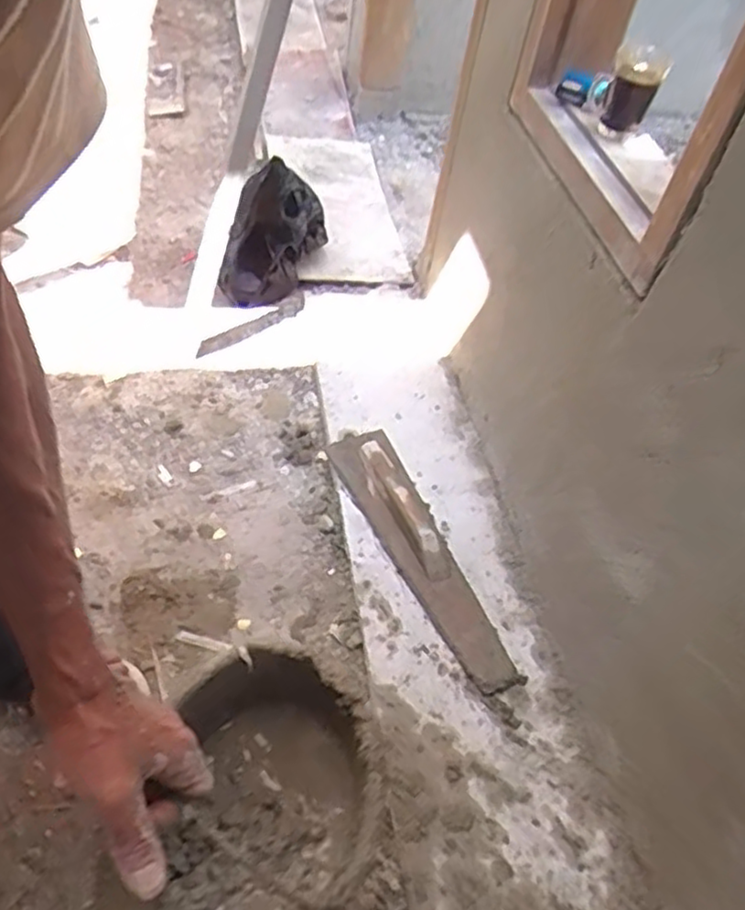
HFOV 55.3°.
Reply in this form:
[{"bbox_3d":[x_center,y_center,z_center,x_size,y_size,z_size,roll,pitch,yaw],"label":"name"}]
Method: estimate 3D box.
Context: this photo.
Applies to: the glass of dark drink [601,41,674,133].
[{"bbox_3d":[0.337,-0.471,0.917,0.061,0.094,0.074,18,50,6],"label":"glass of dark drink"}]

